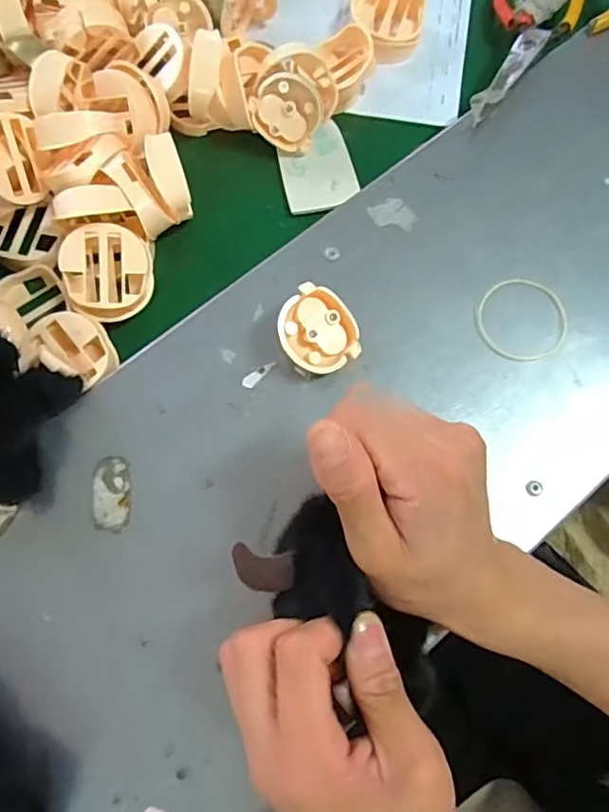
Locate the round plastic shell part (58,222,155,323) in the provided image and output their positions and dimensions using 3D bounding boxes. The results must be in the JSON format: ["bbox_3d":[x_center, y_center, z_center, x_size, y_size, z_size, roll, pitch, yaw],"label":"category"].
[{"bbox_3d":[-0.128,-0.087,0.373,0.058,0.020,0.058,-1,99,-9],"label":"round plastic shell part"}]

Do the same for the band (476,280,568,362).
[{"bbox_3d":[0.136,-0.055,0.360,0.056,0.004,0.055,0,74,-1],"label":"band"}]

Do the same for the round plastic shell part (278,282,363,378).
[{"bbox_3d":[0.007,-0.044,0.342,0.049,0.020,0.049,1,87,-11],"label":"round plastic shell part"}]

